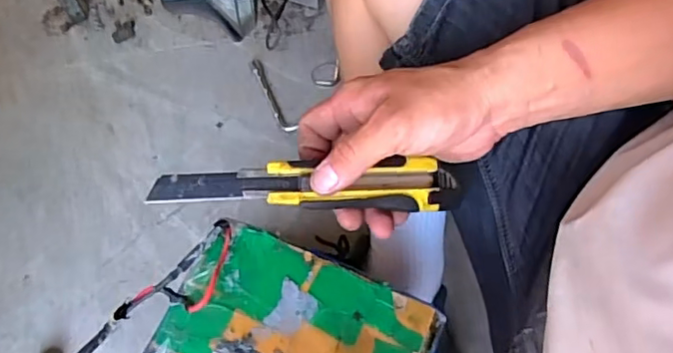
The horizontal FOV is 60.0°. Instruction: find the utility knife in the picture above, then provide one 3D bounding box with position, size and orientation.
[{"bbox_3d":[-0.012,0.005,0.393,0.211,0.014,0.035,0,66,-19],"label":"utility knife"}]

